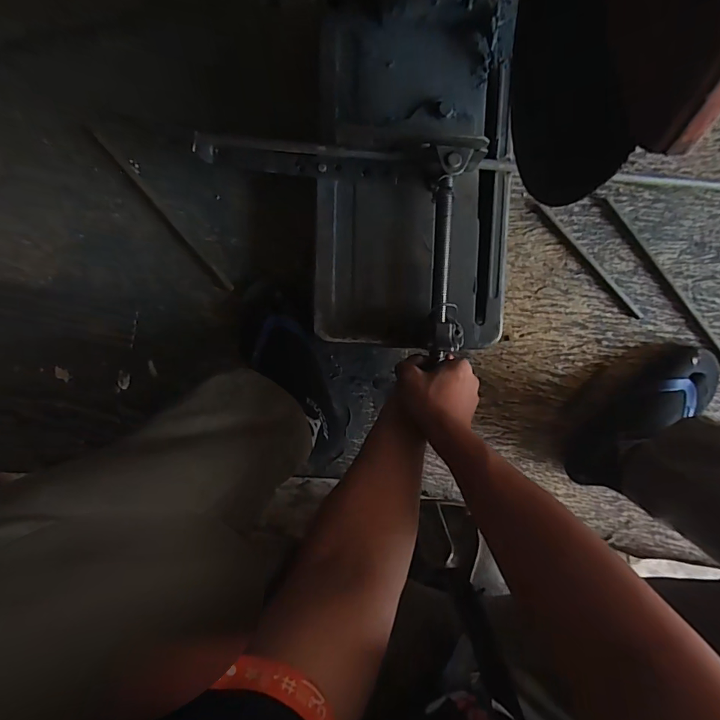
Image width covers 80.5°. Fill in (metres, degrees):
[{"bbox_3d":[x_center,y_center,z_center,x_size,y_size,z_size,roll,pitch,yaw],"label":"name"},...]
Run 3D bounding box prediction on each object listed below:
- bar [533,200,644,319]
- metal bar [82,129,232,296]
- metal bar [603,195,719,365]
[{"bbox_3d":[0.329,-0.144,0.609,0.012,0.008,0.226,-44,94,4],"label":"bar"},{"bbox_3d":[-0.280,-0.210,0.601,0.013,0.006,0.286,-39,95,4],"label":"metal bar"},{"bbox_3d":[0.476,-0.076,0.621,0.016,0.009,0.395,-39,95,4],"label":"metal bar"}]

